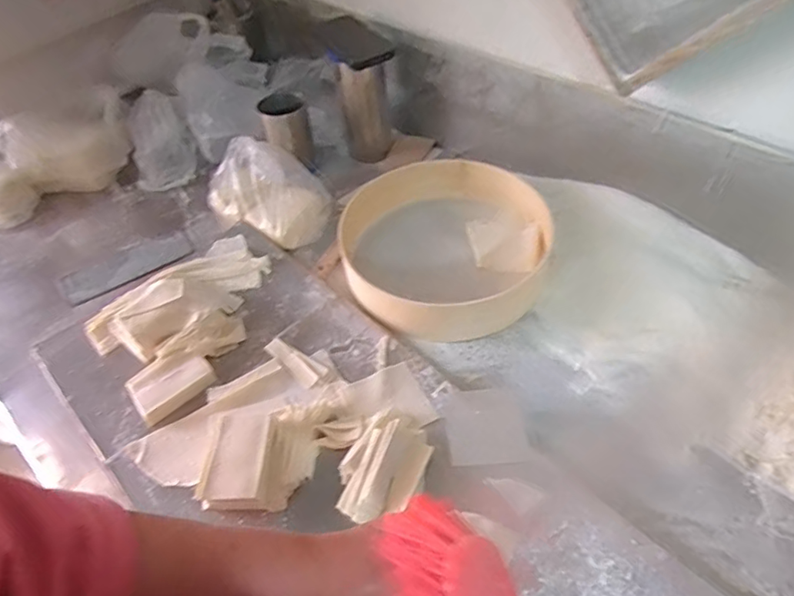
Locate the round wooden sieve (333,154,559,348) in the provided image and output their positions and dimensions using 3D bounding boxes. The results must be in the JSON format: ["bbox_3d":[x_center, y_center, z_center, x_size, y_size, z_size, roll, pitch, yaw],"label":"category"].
[{"bbox_3d":[0.076,-0.089,0.776,0.300,0.058,0.308,-3,50,3],"label":"round wooden sieve"}]

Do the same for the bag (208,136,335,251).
[{"bbox_3d":[-0.209,-0.174,0.844,0.194,0.113,0.123,19,54,19],"label":"bag"}]

